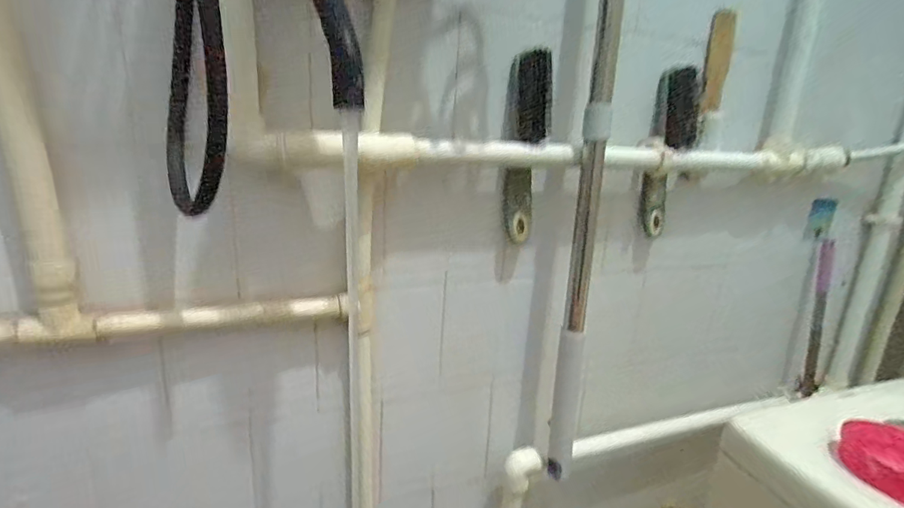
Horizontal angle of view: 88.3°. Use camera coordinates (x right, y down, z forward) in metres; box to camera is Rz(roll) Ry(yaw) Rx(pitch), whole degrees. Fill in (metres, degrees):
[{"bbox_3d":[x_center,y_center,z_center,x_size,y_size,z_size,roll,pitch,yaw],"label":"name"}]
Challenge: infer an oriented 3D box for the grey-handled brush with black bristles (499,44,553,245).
[{"bbox_3d":[0.080,-0.117,0.520,0.043,0.201,0.033,0,16,-10],"label":"grey-handled brush with black bristles"}]

